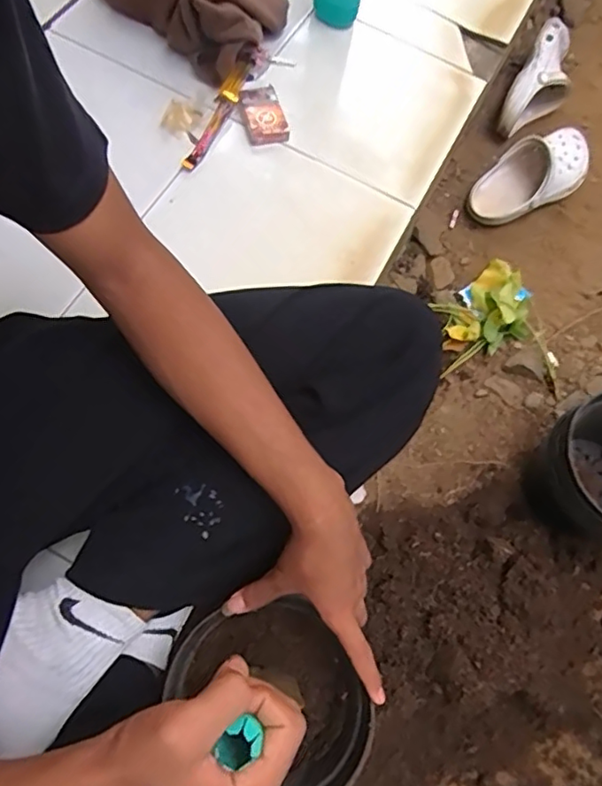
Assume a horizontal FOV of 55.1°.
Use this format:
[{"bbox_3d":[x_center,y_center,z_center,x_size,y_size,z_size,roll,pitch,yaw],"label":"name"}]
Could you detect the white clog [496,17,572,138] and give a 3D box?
[{"bbox_3d":[0.464,-0.594,1.107,0.100,0.117,0.247,29,68,7],"label":"white clog"}]

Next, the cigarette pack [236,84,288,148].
[{"bbox_3d":[-0.055,-0.390,0.813,0.058,0.019,0.098,-14,69,-11],"label":"cigarette pack"}]

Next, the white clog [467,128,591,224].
[{"bbox_3d":[0.413,-0.388,1.041,0.255,0.071,0.117,-31,73,-16],"label":"white clog"}]

